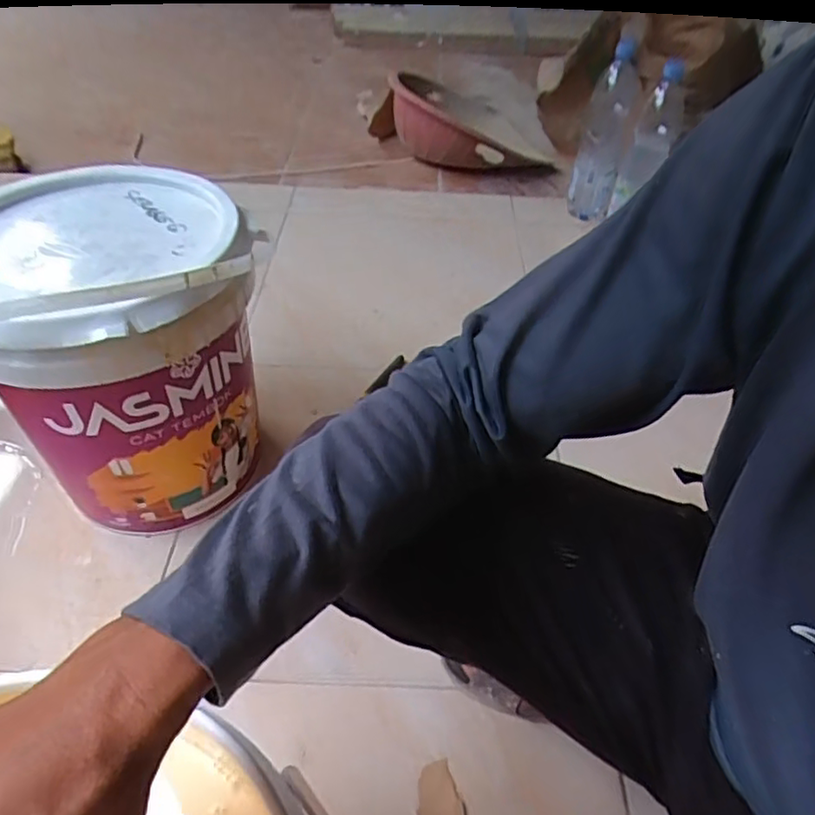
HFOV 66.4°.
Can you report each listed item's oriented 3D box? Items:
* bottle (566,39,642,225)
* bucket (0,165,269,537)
[{"bbox_3d":[0.419,-0.571,1.309,0.092,0.336,0.111,15,22,10],"label":"bottle"},{"bbox_3d":[-0.323,-0.043,0.721,0.301,0.376,0.315,2,45,-2],"label":"bucket"}]

